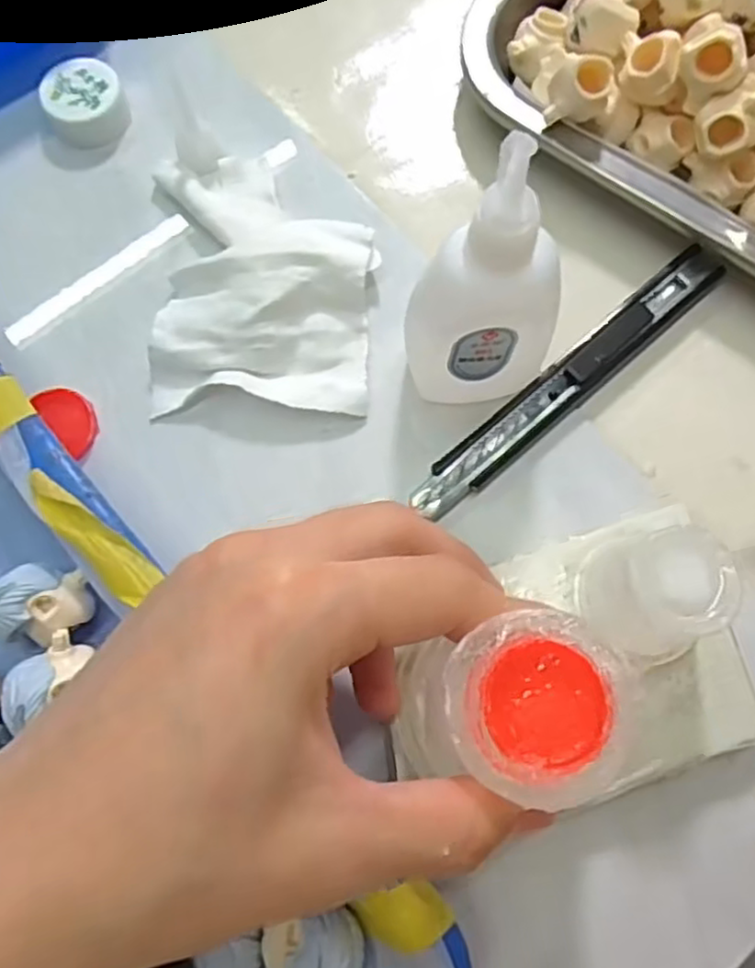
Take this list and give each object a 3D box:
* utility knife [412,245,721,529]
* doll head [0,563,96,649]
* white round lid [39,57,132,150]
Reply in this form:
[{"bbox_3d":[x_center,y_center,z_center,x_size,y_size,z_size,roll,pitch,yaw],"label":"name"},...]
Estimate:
[{"bbox_3d":[0.065,-0.036,0.228,0.132,0.011,0.015,-40,79,-9],"label":"utility knife"},{"bbox_3d":[-0.095,0.036,0.200,0.024,0.023,0.022,0,76,0],"label":"doll head"},{"bbox_3d":[-0.109,-0.142,0.257,0.028,0.013,0.029,0,76,0],"label":"white round lid"}]

